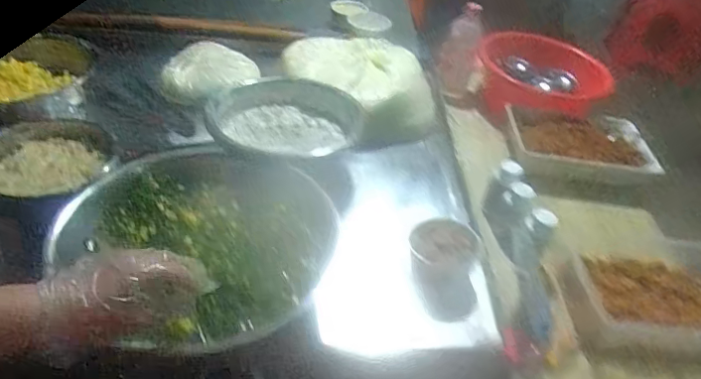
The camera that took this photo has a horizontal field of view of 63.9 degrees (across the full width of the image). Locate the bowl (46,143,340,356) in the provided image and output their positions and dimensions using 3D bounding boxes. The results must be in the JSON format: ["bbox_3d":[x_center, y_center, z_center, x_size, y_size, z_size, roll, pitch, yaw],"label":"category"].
[{"bbox_3d":[-0.201,0.065,0.798,0.353,0.063,0.356,31,46,25],"label":"bowl"}]

